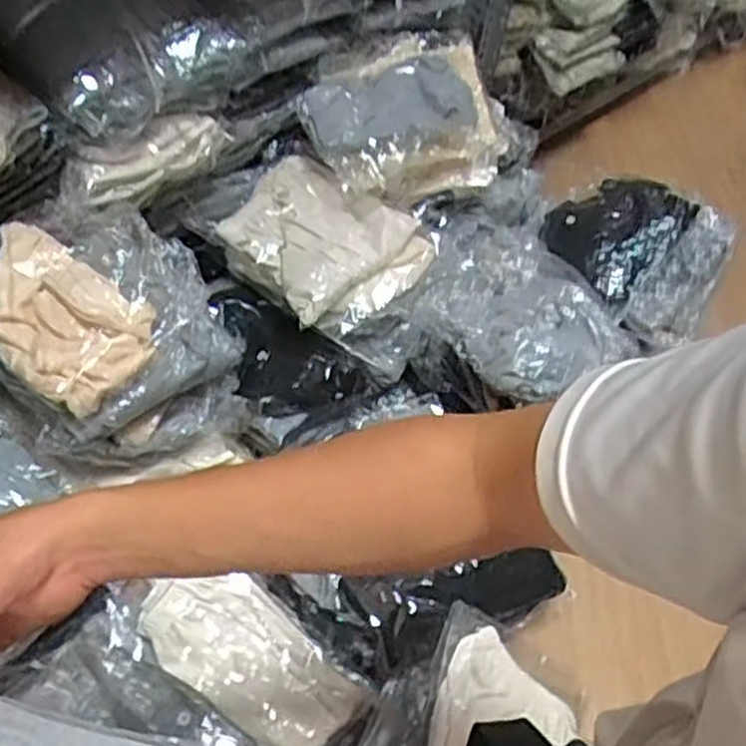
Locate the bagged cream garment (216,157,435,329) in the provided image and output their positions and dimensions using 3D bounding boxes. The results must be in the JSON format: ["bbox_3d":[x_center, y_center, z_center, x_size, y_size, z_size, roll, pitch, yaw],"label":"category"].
[{"bbox_3d":[-0.062,-0.186,1.006,0.214,0.077,0.255,-31,59,-29],"label":"bagged cream garment"}]

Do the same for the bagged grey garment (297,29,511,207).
[{"bbox_3d":[0.044,-0.349,1.084,0.285,0.155,0.222,-4,50,-10],"label":"bagged grey garment"}]

